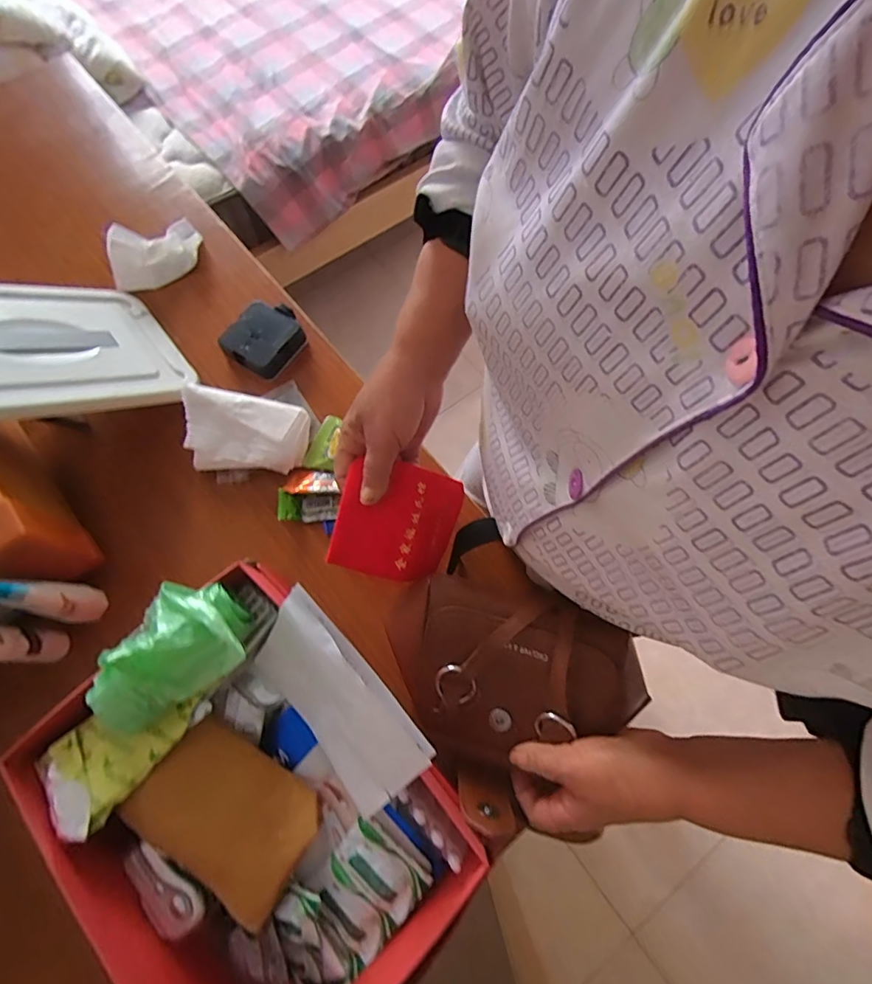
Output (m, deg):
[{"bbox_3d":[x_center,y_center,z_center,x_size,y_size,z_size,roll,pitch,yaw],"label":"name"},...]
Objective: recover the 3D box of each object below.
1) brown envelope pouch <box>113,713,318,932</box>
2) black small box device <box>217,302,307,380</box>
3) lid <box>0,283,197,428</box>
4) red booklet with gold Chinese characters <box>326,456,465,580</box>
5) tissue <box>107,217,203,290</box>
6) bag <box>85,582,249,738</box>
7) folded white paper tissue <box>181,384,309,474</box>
[{"bbox_3d":[-0.150,0.233,0.360,0.121,0.027,0.081,34,73,11],"label":"brown envelope pouch"},{"bbox_3d":[-0.195,-0.176,0.568,0.072,0.023,0.084,38,74,12],"label":"black small box device"},{"bbox_3d":[-0.386,-0.141,0.484,0.173,0.016,0.244,49,40,14],"label":"lid"},{"bbox_3d":[-0.030,0.026,0.431,0.112,0.012,0.097,18,88,-31],"label":"red booklet with gold Chinese characters"},{"bbox_3d":[-0.348,-0.300,0.607,0.117,0.055,0.065,-35,74,-12],"label":"tissue"},{"bbox_3d":[-0.194,0.111,0.347,0.109,0.039,0.074,-31,73,-11],"label":"bag"},{"bbox_3d":[-0.202,-0.065,0.520,0.123,0.030,0.078,5,70,1],"label":"folded white paper tissue"}]

